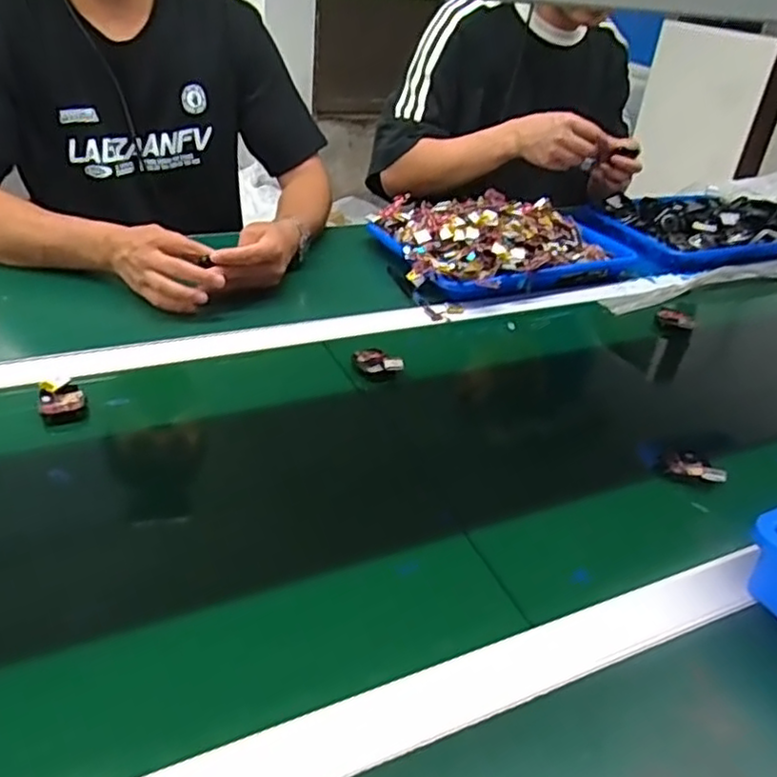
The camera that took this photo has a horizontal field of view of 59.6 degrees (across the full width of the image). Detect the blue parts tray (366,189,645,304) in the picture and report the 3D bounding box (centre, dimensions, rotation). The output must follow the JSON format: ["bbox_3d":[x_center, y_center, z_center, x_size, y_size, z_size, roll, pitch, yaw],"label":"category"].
[{"bbox_3d":[0.181,-0.207,0.958,0.370,0.065,0.233,-9,35,-19],"label":"blue parts tray"}]

